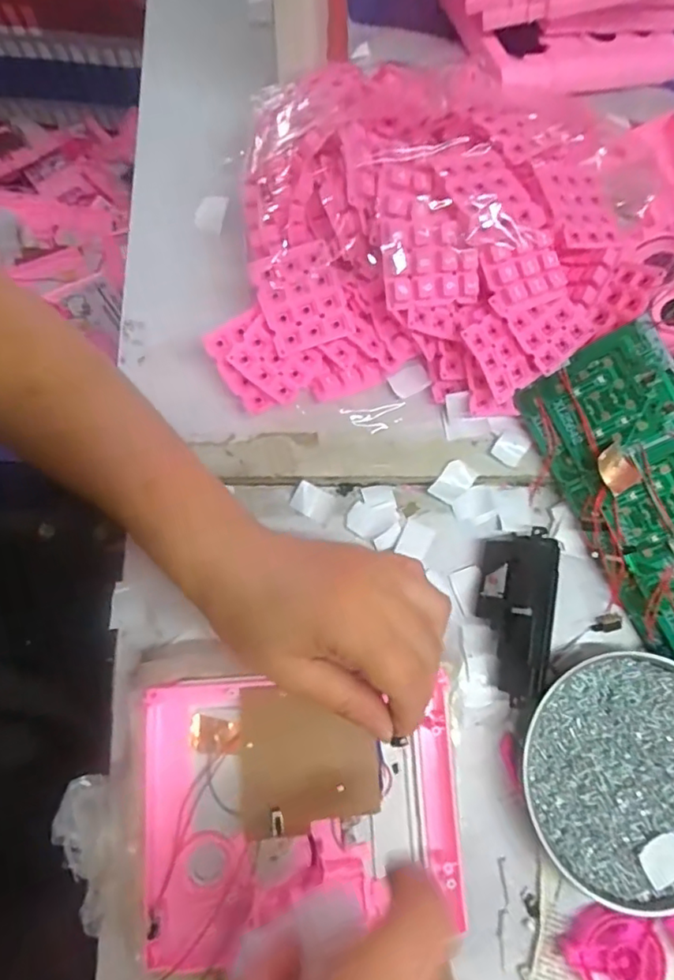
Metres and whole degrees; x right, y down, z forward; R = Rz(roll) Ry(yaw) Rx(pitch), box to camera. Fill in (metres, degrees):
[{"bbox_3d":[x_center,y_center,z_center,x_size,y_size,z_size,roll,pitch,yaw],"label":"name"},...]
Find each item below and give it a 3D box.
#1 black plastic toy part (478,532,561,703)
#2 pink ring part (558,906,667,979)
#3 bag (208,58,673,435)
[{"bbox_3d":[0.110,0.076,0.357,0.043,0.026,0.102,9,76,0],"label":"black plastic toy part"},{"bbox_3d":[0.158,0.262,0.319,0.046,0.014,0.054,-36,80,-10],"label":"pink ring part"},{"bbox_3d":[0.068,-0.163,0.366,0.258,0.086,0.225,3,76,1],"label":"bag"}]

